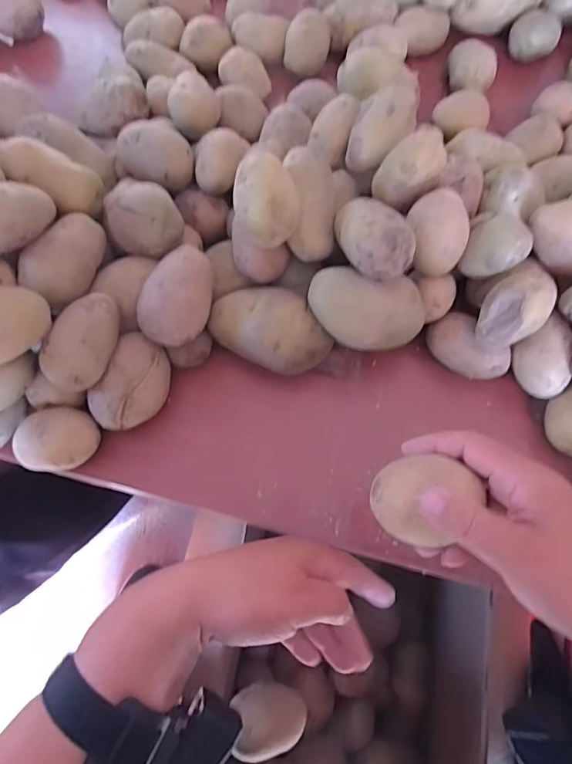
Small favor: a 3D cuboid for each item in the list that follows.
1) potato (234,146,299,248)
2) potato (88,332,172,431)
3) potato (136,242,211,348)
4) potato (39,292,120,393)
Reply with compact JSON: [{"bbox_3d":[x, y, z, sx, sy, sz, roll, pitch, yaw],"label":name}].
[{"bbox_3d":[-0.014,-0.134,0.341,0.044,0.035,0.059,-6,70,0],"label":"potato"},{"bbox_3d":[-0.125,0.005,0.393,0.049,0.052,0.077,22,72,9],"label":"potato"},{"bbox_3d":[-0.086,-0.069,0.377,0.045,0.039,0.081,22,72,9],"label":"potato"},{"bbox_3d":[-0.157,-0.030,0.365,0.042,0.036,0.078,11,71,6],"label":"potato"}]

